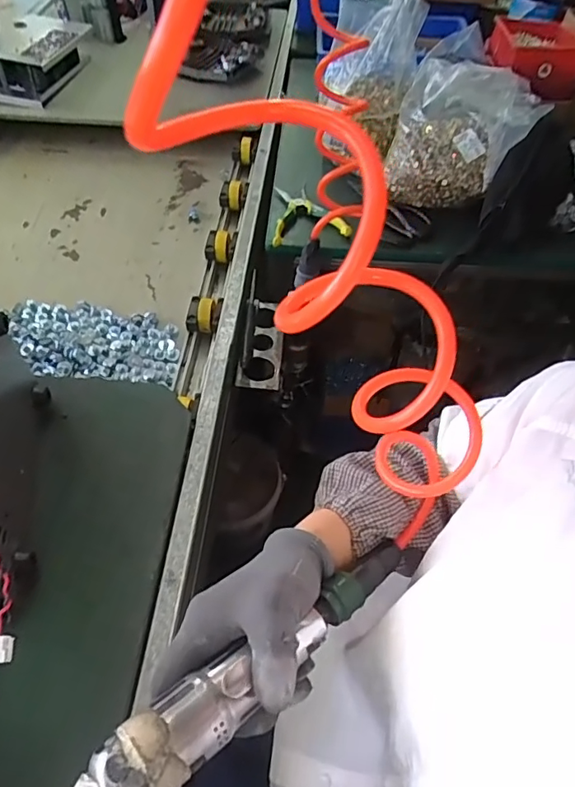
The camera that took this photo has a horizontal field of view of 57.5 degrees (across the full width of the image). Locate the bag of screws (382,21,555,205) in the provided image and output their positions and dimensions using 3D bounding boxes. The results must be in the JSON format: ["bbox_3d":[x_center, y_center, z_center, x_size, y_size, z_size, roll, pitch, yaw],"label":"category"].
[{"bbox_3d":[0.240,-0.360,0.740,0.189,0.178,0.089,11,54,7],"label":"bag of screws"}]

